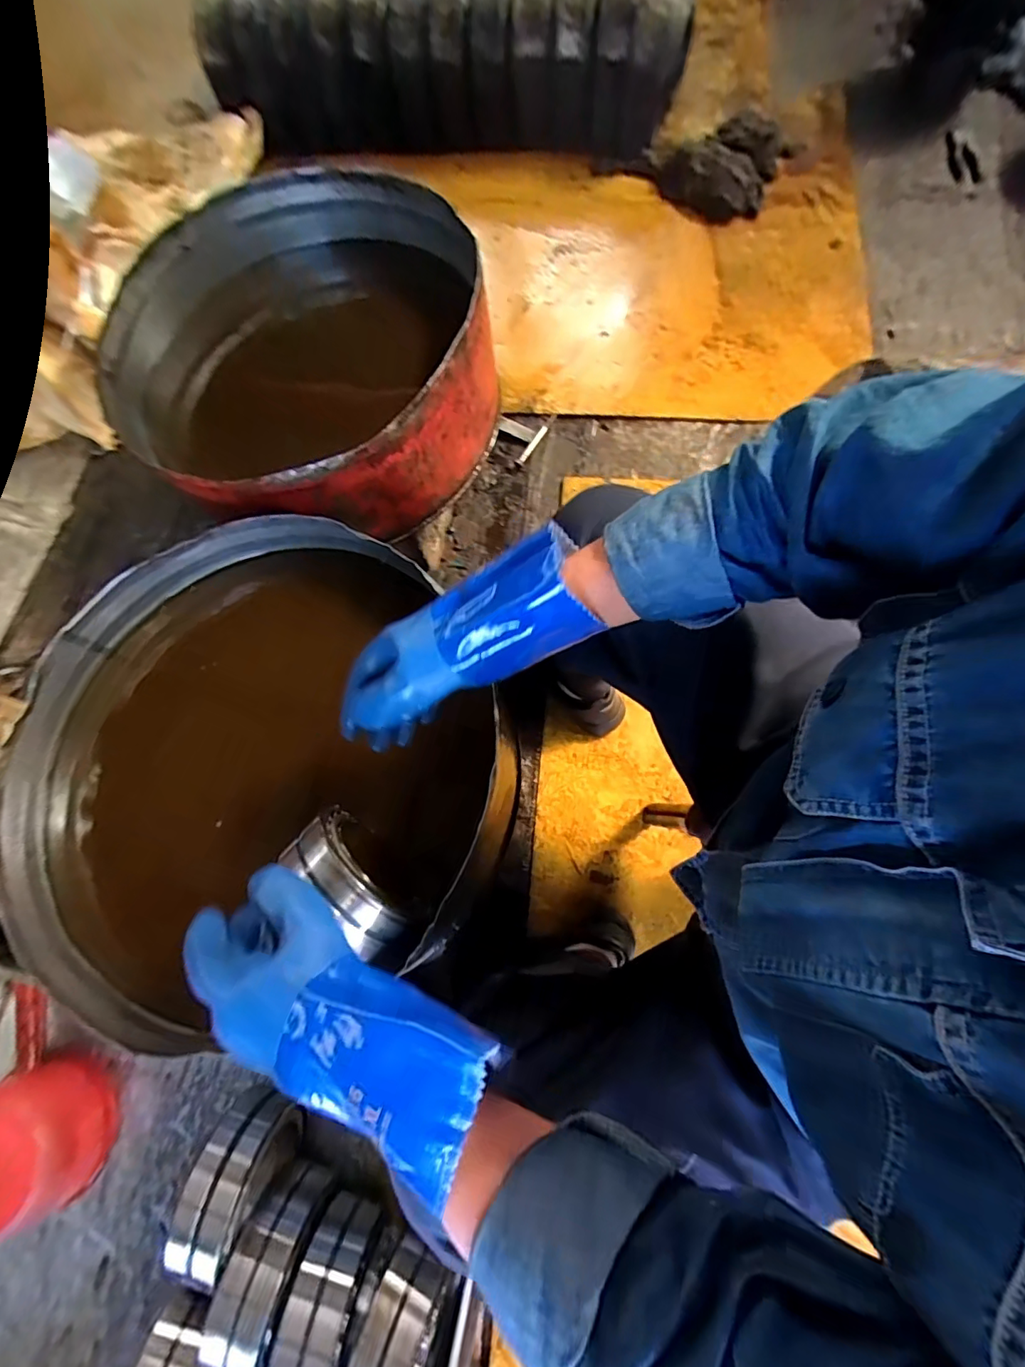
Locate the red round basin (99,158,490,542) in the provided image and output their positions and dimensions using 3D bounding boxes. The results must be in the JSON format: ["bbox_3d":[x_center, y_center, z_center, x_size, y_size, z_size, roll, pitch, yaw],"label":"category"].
[{"bbox_3d":[-0.303,-0.477,0.806,0.534,0.226,0.510,-2,74,5],"label":"red round basin"}]

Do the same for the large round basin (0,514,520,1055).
[{"bbox_3d":[-0.298,0.093,0.677,0.509,0.309,0.511,-2,74,5],"label":"large round basin"}]

